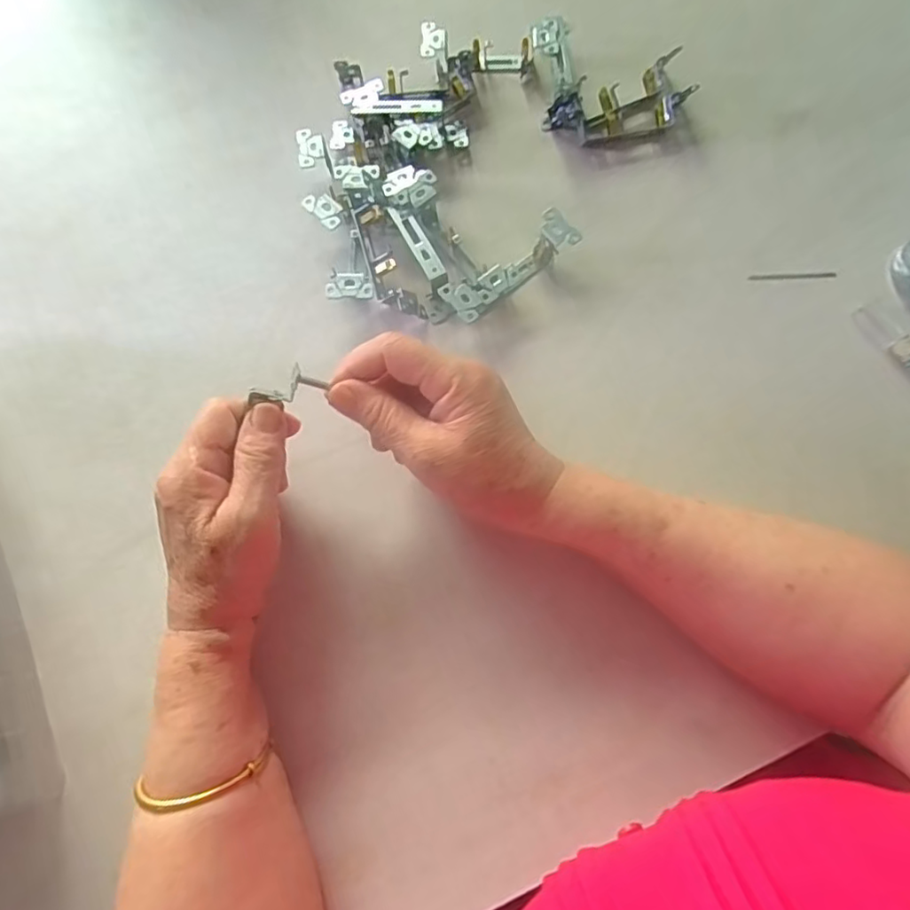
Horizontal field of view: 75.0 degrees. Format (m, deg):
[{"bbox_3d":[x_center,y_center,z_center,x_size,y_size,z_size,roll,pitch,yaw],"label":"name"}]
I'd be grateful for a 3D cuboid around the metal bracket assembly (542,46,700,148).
[{"bbox_3d":[0.125,-0.266,0.451,0.106,0.020,0.053,-16,75,-3],"label":"metal bracket assembly"}]

